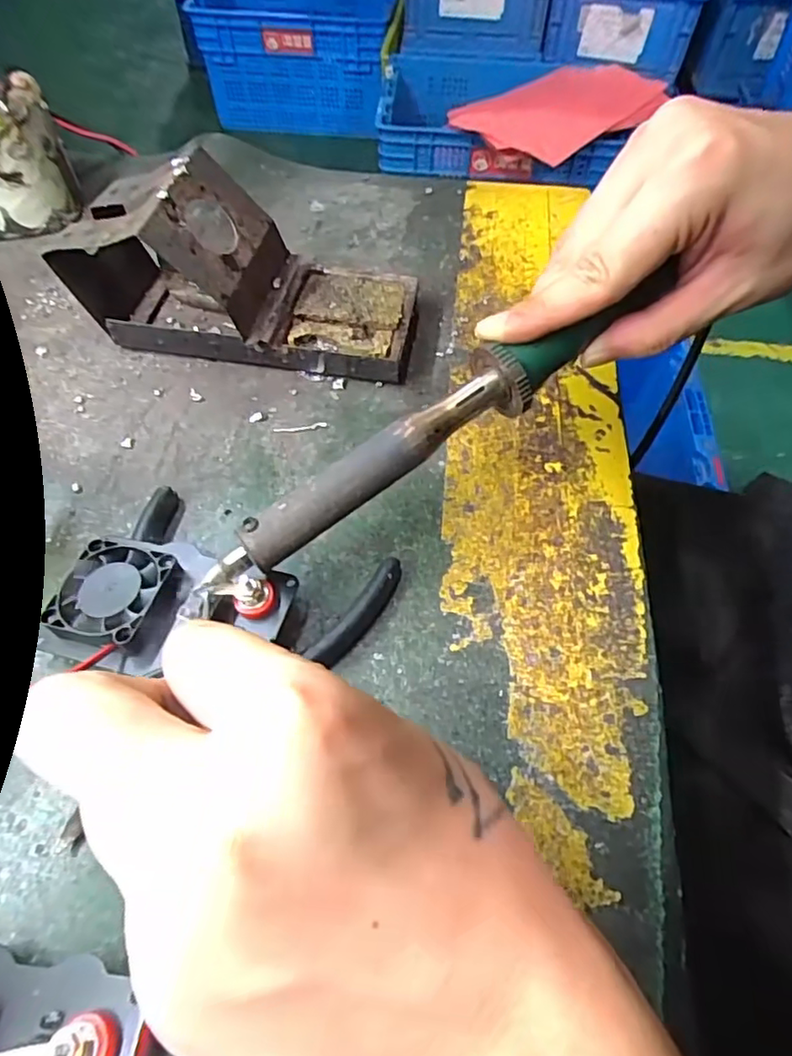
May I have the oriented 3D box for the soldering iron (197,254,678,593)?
[{"bbox_3d":[0.014,-0.040,0.237,0.206,0.018,0.021,-34,64,-8],"label":"soldering iron"}]

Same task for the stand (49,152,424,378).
[{"bbox_3d":[-0.077,-0.131,0.322,0.173,0.085,0.073,12,56,-10],"label":"stand"}]

